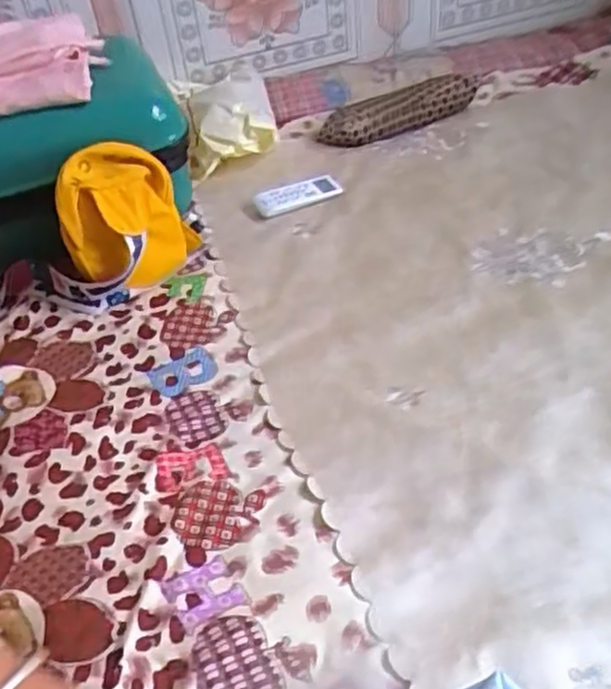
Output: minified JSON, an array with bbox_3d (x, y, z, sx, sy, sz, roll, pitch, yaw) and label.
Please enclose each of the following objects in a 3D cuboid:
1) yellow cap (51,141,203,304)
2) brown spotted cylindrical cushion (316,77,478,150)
[{"bbox_3d":[-0.239,-0.151,0.925,0.146,0.181,0.146,-3,43,3],"label":"yellow cap"},{"bbox_3d":[0.165,-0.400,1.232,0.288,0.048,0.070,-24,46,-18],"label":"brown spotted cylindrical cushion"}]

